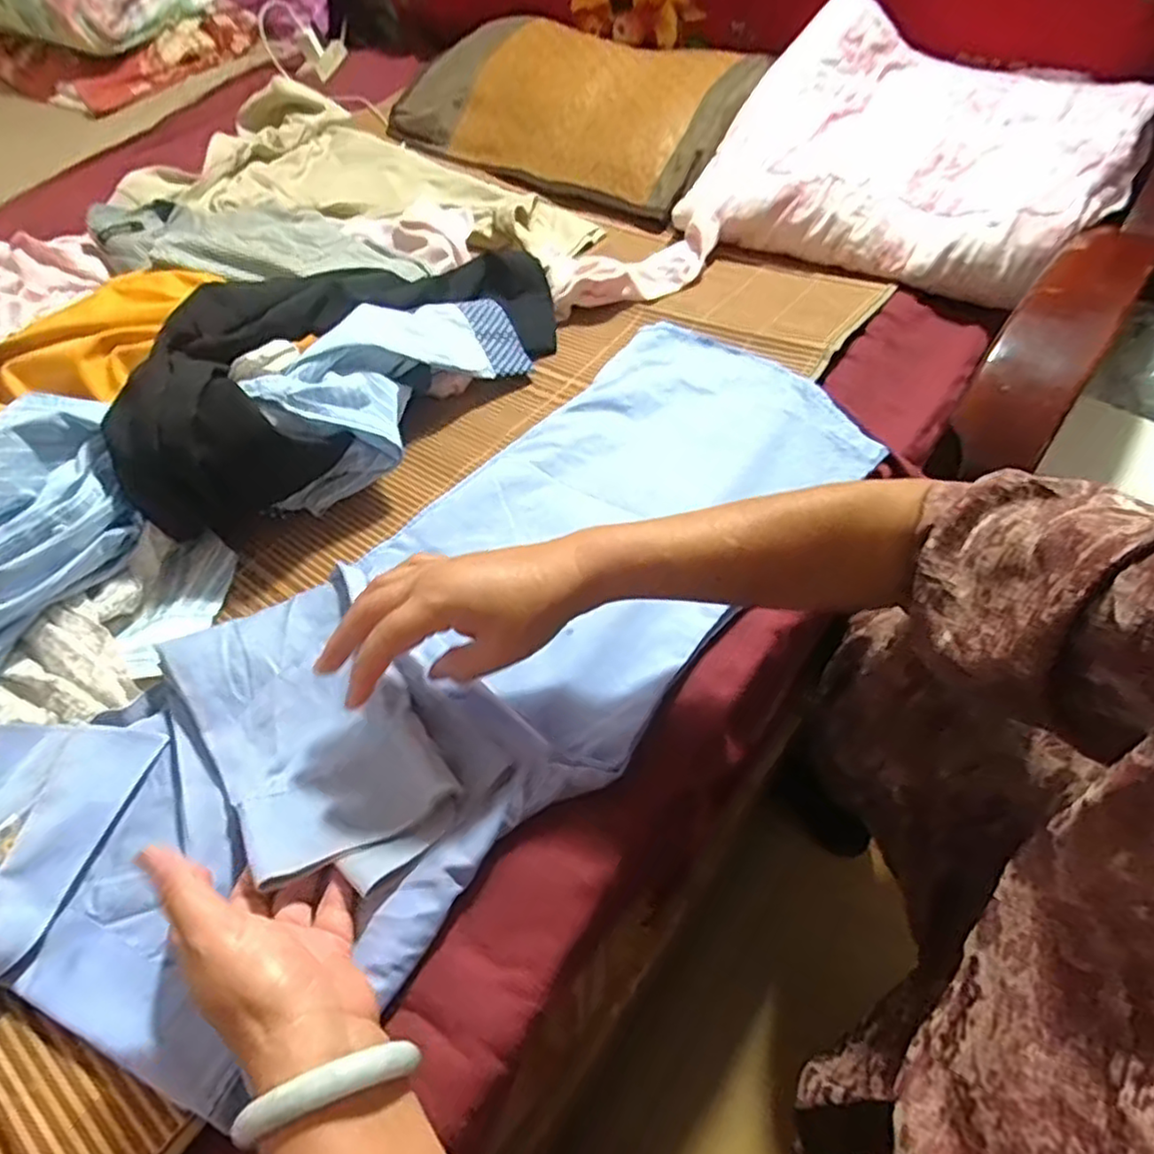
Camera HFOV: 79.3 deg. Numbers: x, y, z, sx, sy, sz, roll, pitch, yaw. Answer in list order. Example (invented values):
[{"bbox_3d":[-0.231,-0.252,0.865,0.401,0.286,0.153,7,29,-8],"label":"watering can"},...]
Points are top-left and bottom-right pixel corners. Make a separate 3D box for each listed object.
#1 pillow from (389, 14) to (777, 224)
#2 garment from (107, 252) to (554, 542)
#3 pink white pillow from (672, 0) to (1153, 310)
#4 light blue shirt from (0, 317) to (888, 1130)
[{"bbox_3d":[-0.007,-0.730,1.063,0.573,0.111,0.316,32,60,27],"label":"pillow"},{"bbox_3d":[-0.202,-0.223,0.656,0.155,0.127,0.489,26,58,24],"label":"garment"},{"bbox_3d":[0.387,-0.494,0.807,0.411,0.158,0.323,31,60,26],"label":"pink white pillow"},{"bbox_3d":[-0.060,0.013,0.521,0.286,0.054,0.722,33,59,27],"label":"light blue shirt"}]

